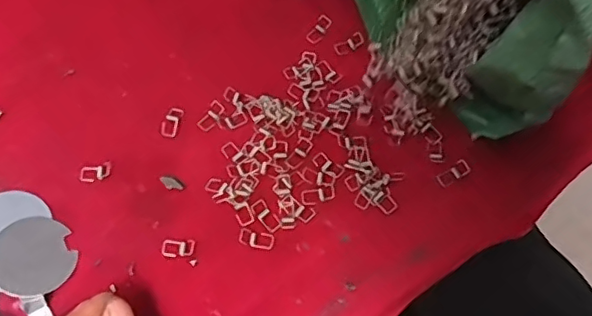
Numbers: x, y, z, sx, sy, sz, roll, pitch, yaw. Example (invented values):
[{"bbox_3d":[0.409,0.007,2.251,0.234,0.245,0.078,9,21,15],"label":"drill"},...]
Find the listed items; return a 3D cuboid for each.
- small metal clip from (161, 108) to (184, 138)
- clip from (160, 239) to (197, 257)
[{"bbox_3d":[-0.096,-0.028,0.428,0.013,0.004,0.025,14,67,4],"label":"small metal clip"},{"bbox_3d":[-0.081,0.061,0.385,0.024,0.004,0.012,-1,67,-2],"label":"clip"}]

